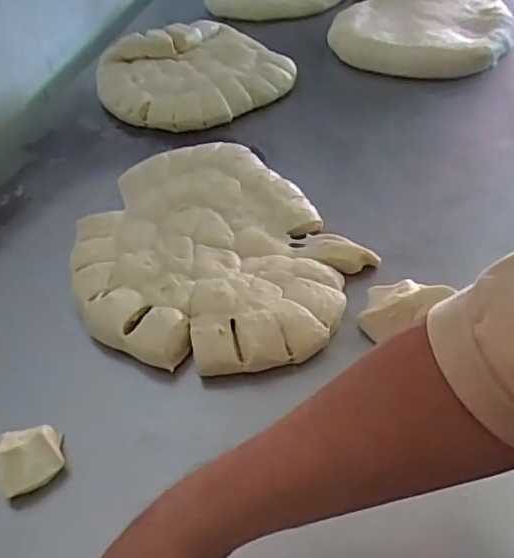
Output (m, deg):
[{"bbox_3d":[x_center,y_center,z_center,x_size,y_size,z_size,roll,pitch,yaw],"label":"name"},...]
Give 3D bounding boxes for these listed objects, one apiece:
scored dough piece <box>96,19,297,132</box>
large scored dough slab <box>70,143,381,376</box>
[{"bbox_3d":[-0.099,-0.301,0.838,0.241,0.062,0.222,-3,46,3],"label":"scored dough piece"},{"bbox_3d":[-0.053,-0.031,0.592,0.254,0.030,0.307,-29,50,-20],"label":"large scored dough slab"}]

